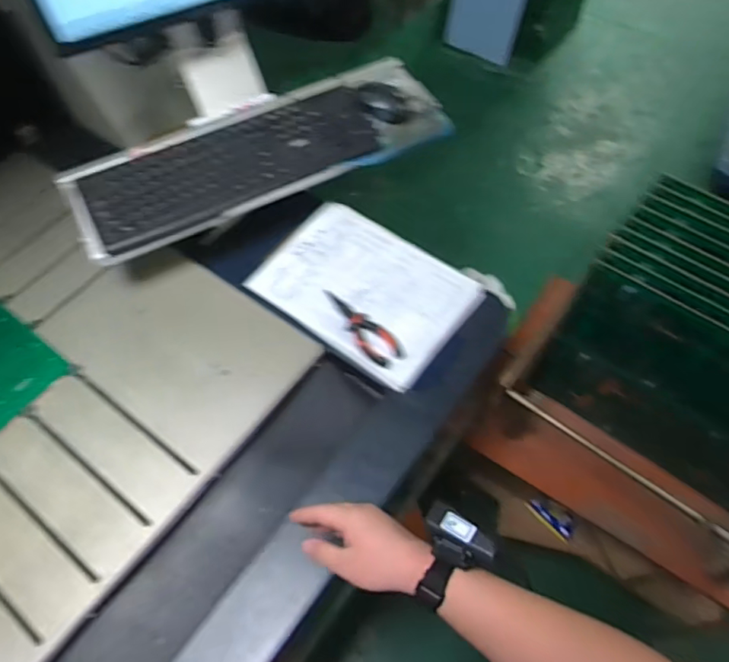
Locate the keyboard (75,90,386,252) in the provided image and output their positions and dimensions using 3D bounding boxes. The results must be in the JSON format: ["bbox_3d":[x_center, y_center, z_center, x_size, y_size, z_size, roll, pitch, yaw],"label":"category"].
[{"bbox_3d":[-0.198,-0.258,0.826,0.456,0.040,0.142,-27,72,-17],"label":"keyboard"}]

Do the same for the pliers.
[{"bbox_3d":[-0.007,-0.005,0.796,0.048,0.010,0.156,-41,70,-17],"label":"pliers"}]

